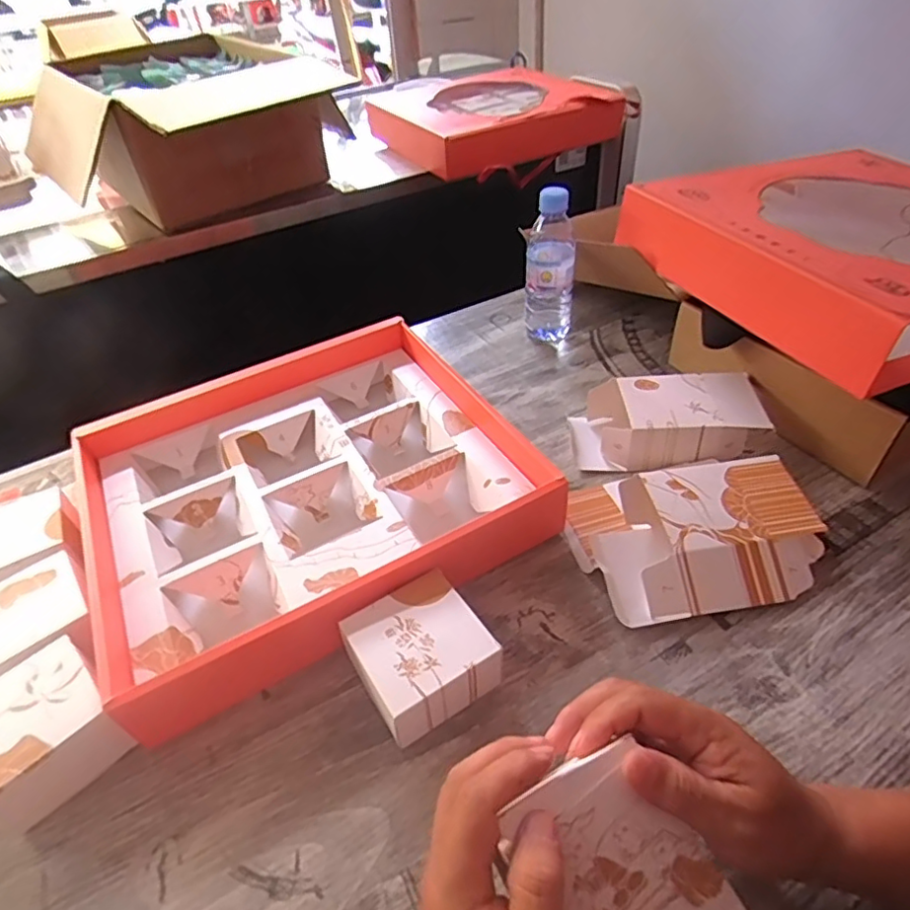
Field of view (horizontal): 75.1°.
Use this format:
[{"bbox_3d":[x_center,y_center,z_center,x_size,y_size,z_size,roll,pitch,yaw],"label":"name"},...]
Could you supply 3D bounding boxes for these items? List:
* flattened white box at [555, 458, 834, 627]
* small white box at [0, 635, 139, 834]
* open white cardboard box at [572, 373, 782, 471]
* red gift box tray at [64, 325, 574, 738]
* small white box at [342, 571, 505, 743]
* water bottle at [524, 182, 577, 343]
[{"bbox_3d":[0.206,0.062,0.512,0.201,0.035,0.144,-10,45,-3],"label":"flattened white box"},{"bbox_3d":[-0.286,0.195,0.410,0.094,0.055,0.101,-35,51,-25],"label":"small white box"},{"bbox_3d":[0.224,-0.036,0.608,0.167,0.052,0.092,-3,45,4],"label":"open white cardboard box"},{"bbox_3d":[-0.144,0.020,0.565,0.361,0.060,0.345,-25,48,-18],"label":"red gift box tray"},{"bbox_3d":[-0.023,0.149,0.435,0.090,0.054,0.096,-29,49,-21],"label":"small white box"},{"bbox_3d":[0.118,-0.231,0.735,0.059,0.178,0.059,2,45,9],"label":"water bottle"}]

